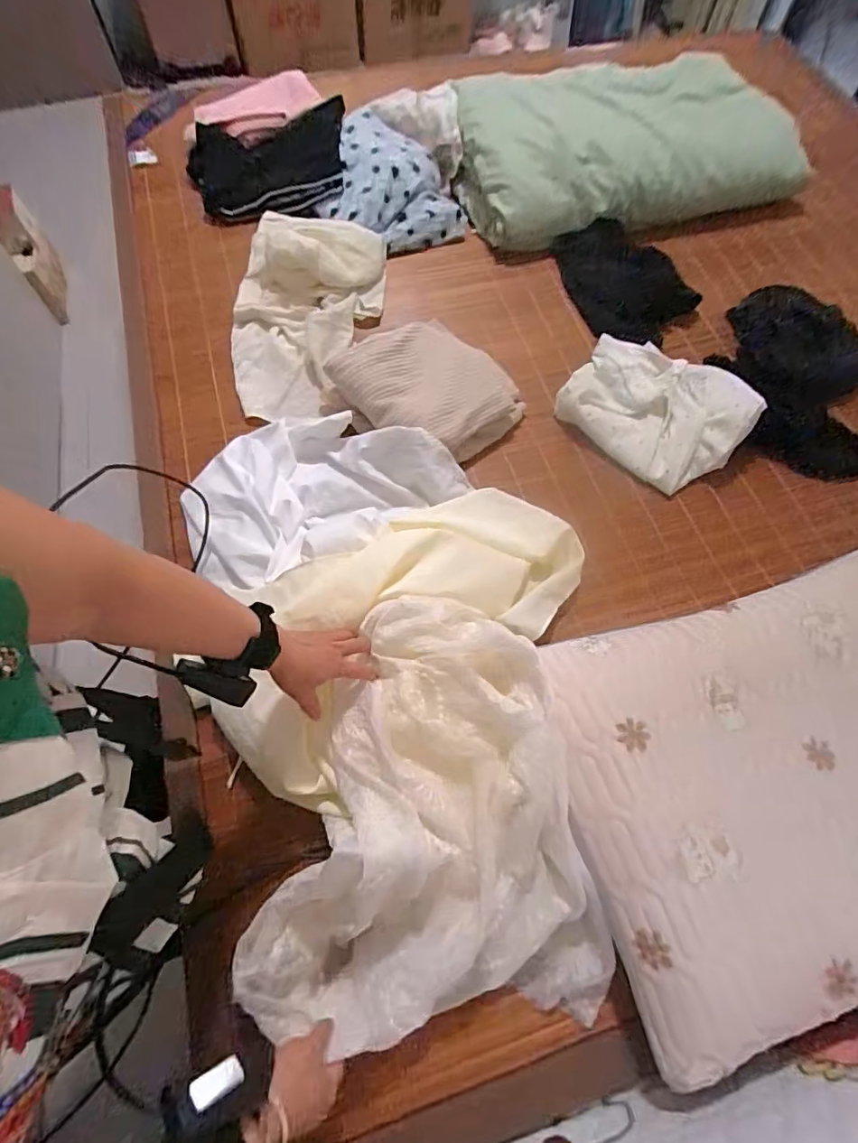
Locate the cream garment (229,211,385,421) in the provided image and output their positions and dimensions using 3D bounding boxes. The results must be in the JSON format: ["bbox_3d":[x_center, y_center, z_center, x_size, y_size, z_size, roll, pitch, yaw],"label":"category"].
[{"bbox_3d":[-0.218,-0.475,0.886,0.258,0.085,0.459,2,66,-1],"label":"cream garment"}]

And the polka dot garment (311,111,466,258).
[{"bbox_3d":[-0.062,-0.756,0.996,0.286,0.104,0.255,15,67,5],"label":"polka dot garment"}]

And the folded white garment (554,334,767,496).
[{"bbox_3d":[0.362,-0.272,0.827,0.284,0.074,0.212,41,71,15],"label":"folded white garment"}]

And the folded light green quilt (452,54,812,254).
[{"bbox_3d":[0.397,-0.855,1.028,0.687,0.139,0.349,-13,67,-7],"label":"folded light green quilt"}]

